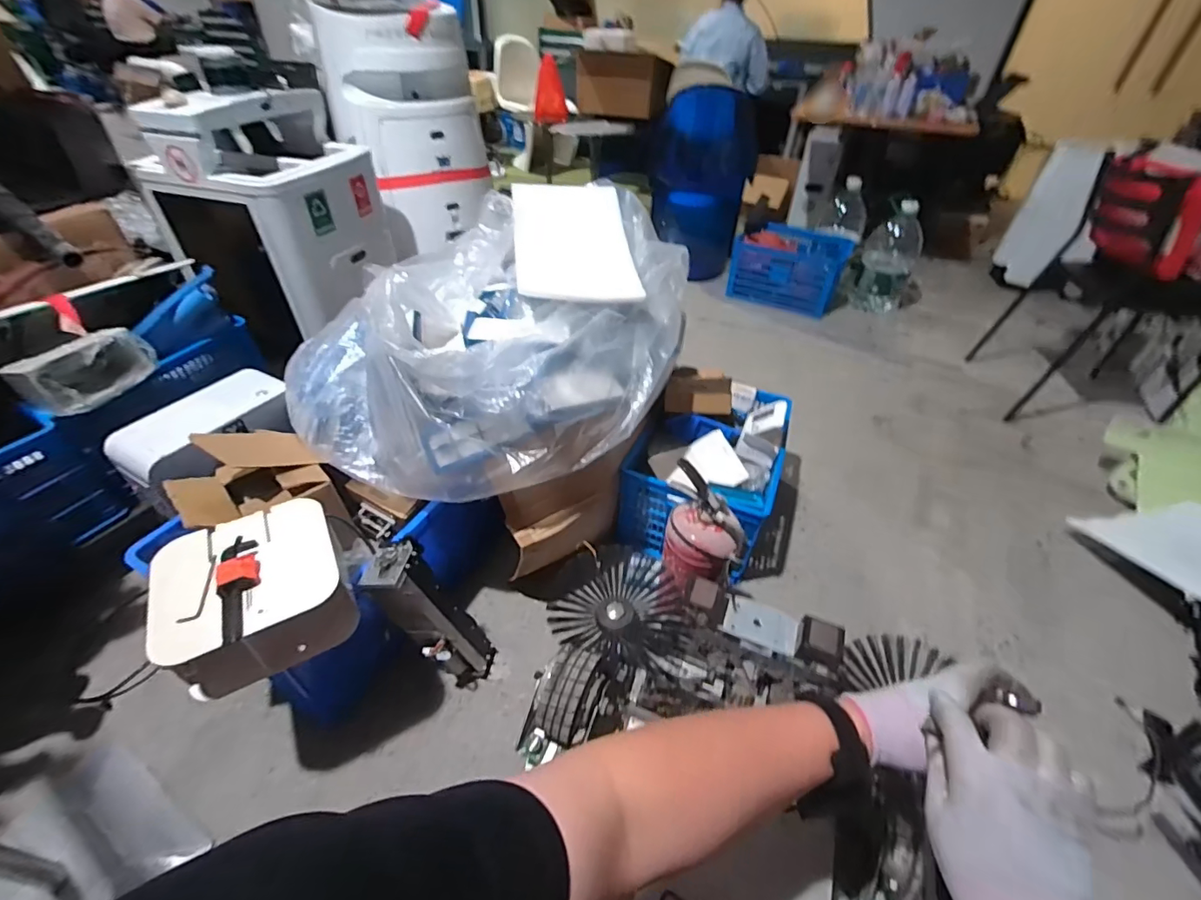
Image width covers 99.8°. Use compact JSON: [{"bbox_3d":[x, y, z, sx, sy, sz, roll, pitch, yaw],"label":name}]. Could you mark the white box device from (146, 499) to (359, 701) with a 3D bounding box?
[{"bbox_3d":[-0.531,0.217,0.789,0.236,0.131,0.234,-20,46,-22],"label":"white box device"}]

